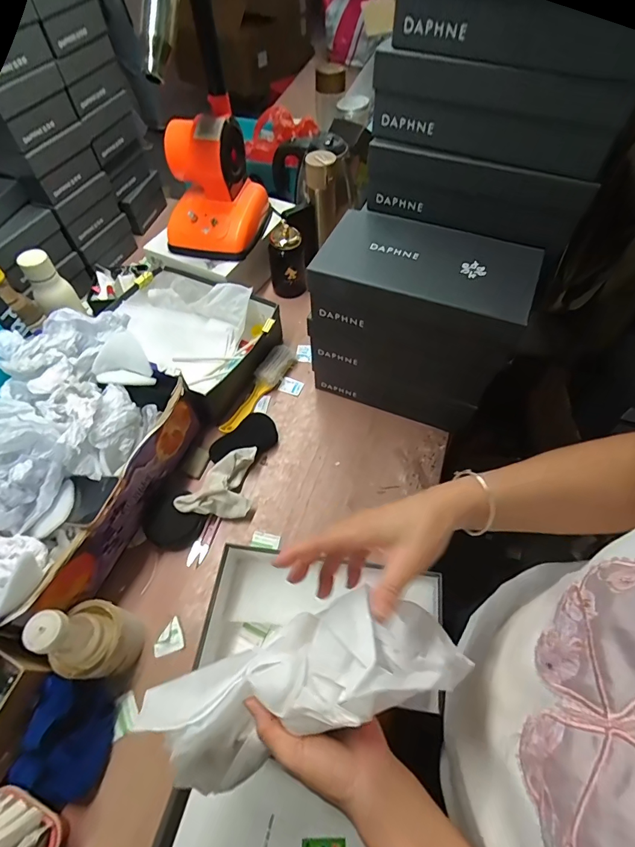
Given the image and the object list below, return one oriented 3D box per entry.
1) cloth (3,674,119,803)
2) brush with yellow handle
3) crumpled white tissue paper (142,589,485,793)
[{"bbox_3d":[-0.305,0.385,0.506,0.086,0.063,0.123,4,58,3],"label":"cloth"},{"bbox_3d":[-0.122,-0.073,0.800,0.057,0.031,0.214,26,62,17],"label":"brush with yellow handle"},{"bbox_3d":[-0.018,0.222,0.354,0.274,0.080,0.100,-30,57,16],"label":"crumpled white tissue paper"}]

